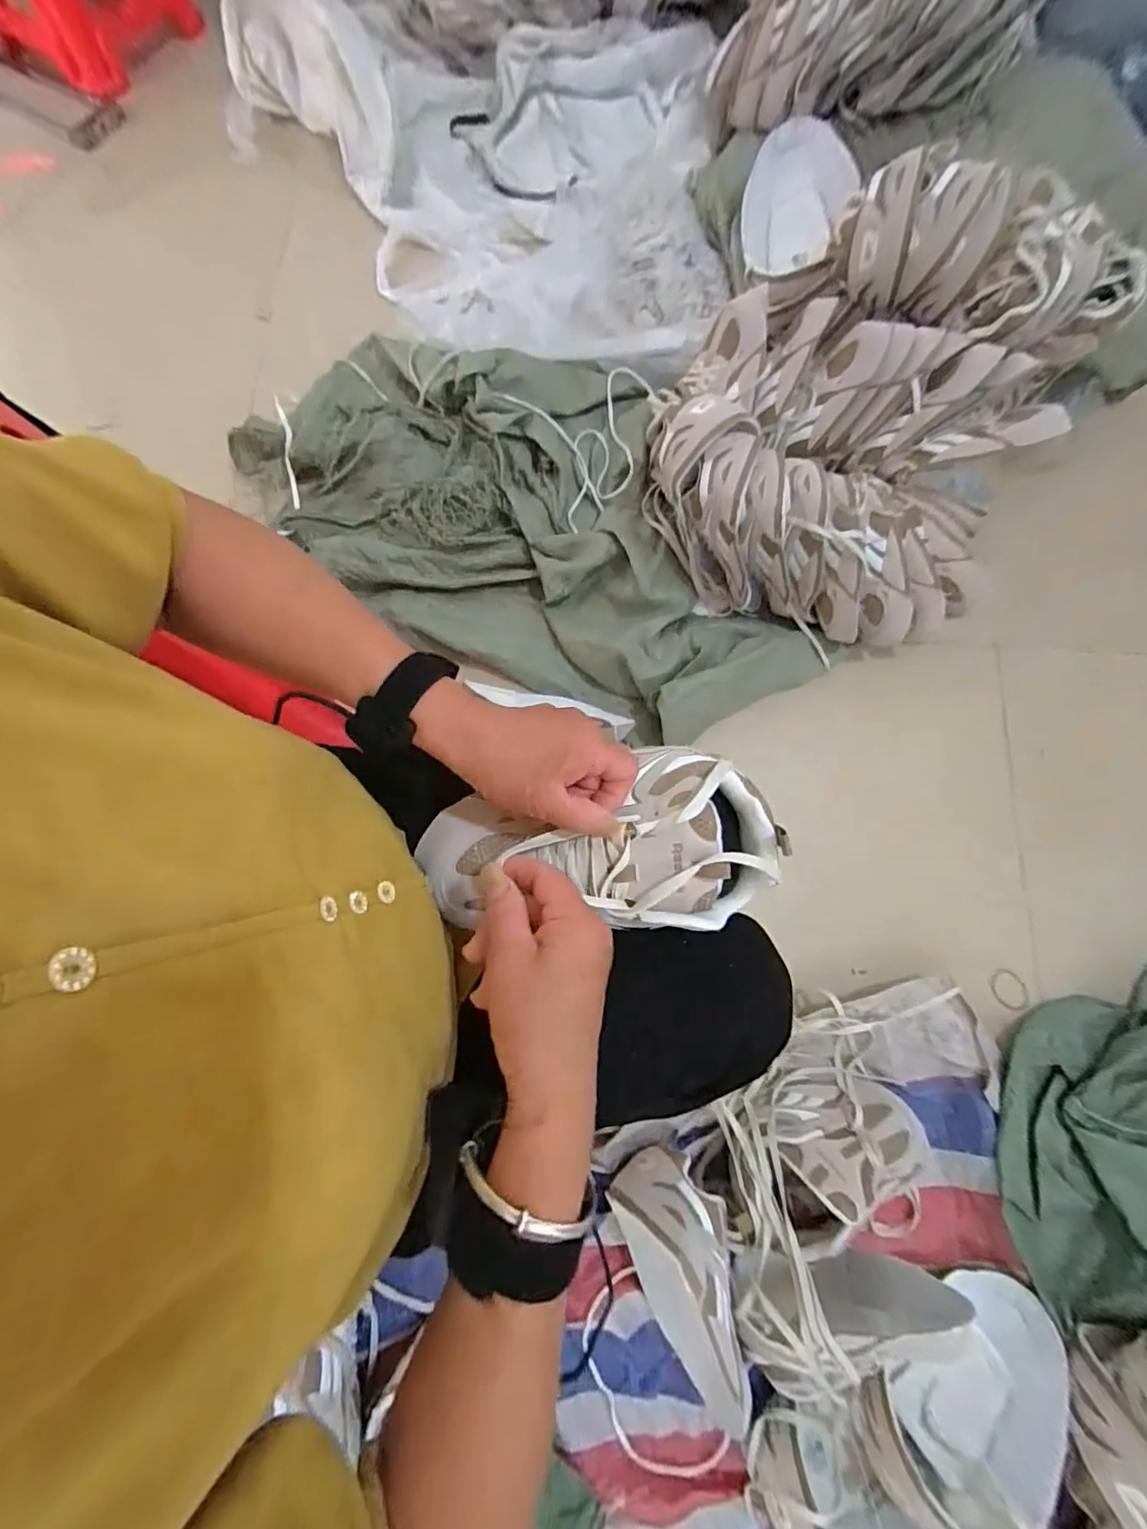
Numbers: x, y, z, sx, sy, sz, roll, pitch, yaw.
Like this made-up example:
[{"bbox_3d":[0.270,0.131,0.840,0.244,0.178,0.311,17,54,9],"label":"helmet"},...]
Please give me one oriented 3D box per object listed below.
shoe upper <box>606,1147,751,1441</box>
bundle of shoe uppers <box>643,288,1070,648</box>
[{"bbox_3d":[0.116,0.549,0.588,0.111,0.141,0.253,-14,78,-4],"label":"shoe upper"},{"bbox_3d":[0.340,-0.400,0.786,0.478,0.198,0.362,19,78,4],"label":"bundle of shoe uppers"}]

